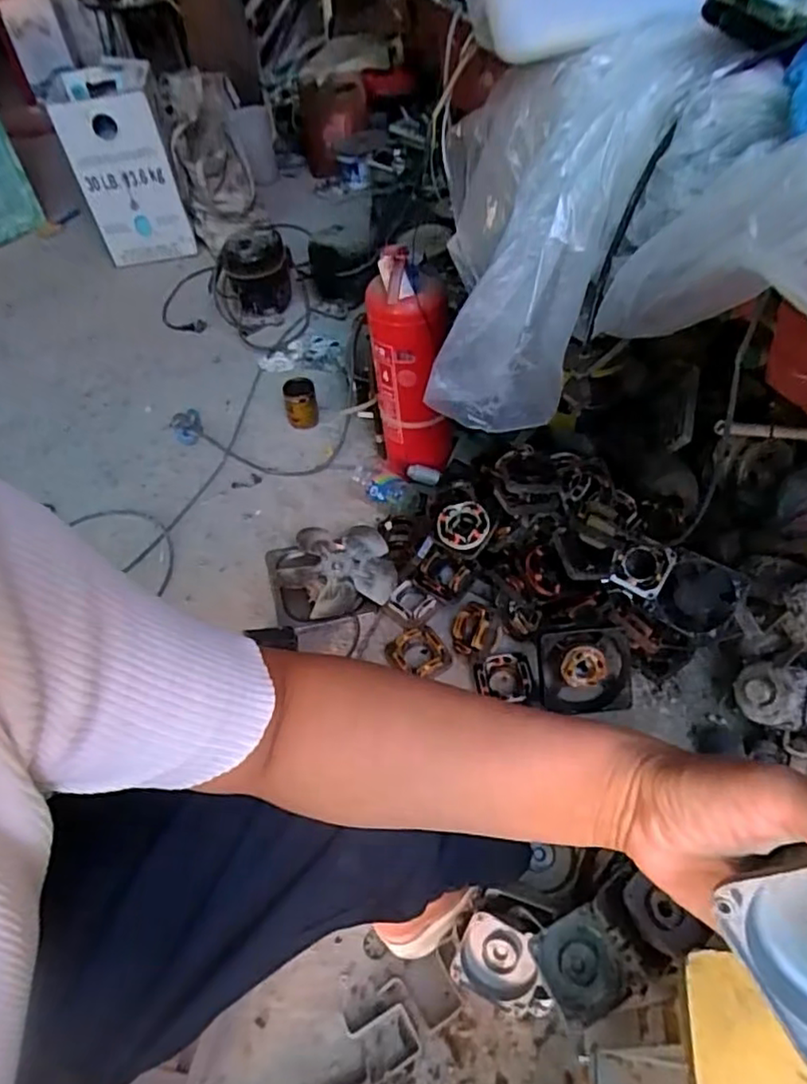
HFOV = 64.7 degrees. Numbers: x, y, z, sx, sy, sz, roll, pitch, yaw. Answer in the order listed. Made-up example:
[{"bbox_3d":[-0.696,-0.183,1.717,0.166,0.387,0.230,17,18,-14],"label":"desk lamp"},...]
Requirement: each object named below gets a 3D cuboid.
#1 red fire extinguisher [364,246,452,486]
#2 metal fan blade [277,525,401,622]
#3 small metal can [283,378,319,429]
[{"bbox_3d":[0.015,-0.291,1.098,0.127,0.436,0.155,-5,49,0],"label":"red fire extinguisher"},{"bbox_3d":[-0.111,0.037,1.024,0.182,0.046,0.181,-15,50,-8],"label":"metal fan blade"},{"bbox_3d":[-0.215,-0.291,1.343,0.068,0.096,0.068,-11,49,-5],"label":"small metal can"}]

